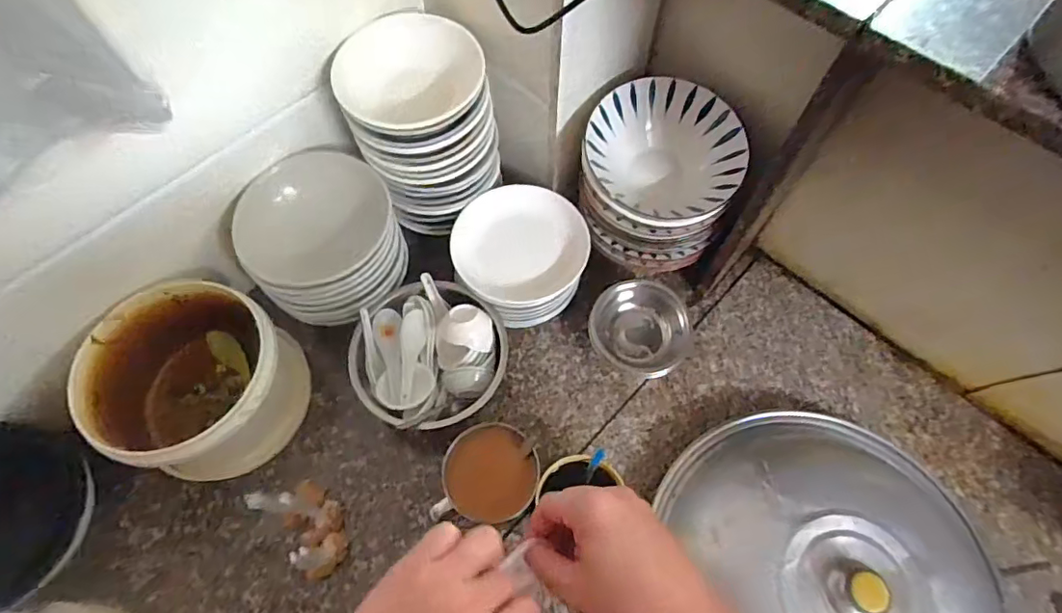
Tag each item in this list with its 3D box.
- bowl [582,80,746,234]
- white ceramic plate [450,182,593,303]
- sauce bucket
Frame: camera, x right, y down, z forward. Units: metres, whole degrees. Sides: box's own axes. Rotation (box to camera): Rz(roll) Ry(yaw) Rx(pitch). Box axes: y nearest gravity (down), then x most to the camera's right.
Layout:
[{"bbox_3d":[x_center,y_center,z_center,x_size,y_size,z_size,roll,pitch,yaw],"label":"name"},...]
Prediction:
[{"bbox_3d":[0.158,-0.182,0.673,0.182,0.072,0.184,0,64,0],"label":"bowl"},{"bbox_3d":[-0.014,-0.082,0.719,0.170,0.061,0.142,-4,64,-3],"label":"white ceramic plate"},{"bbox_3d":[-0.400,0.091,0.667,0.216,0.128,0.199,0,64,0],"label":"sauce bucket"}]

